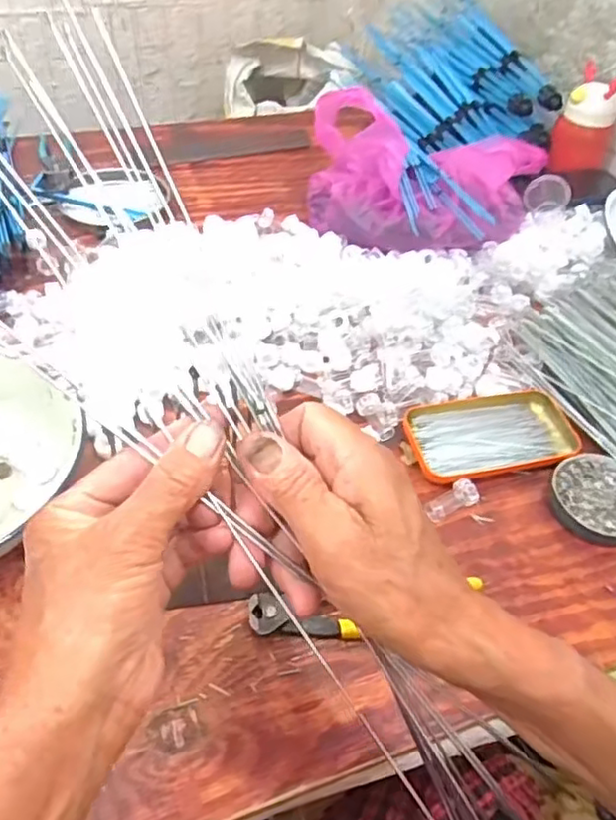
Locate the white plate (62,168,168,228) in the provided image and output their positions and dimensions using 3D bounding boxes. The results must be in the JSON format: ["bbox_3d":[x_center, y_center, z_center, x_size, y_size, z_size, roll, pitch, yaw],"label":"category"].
[{"bbox_3d":[-0.234,-0.264,0.795,0.123,0.013,0.142,-3,47,-9],"label":"white plate"}]

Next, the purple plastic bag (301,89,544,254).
[{"bbox_3d":[0.156,-0.279,0.756,0.295,0.100,0.204,4,46,-2],"label":"purple plastic bag"}]

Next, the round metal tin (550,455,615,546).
[{"bbox_3d":[0.240,0.074,0.533,0.080,0.016,0.075,3,46,-3],"label":"round metal tin"}]

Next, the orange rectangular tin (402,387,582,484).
[{"bbox_3d":[0.157,0.019,0.570,0.145,0.019,0.086,-11,49,-15],"label":"orange rectangular tin"}]

